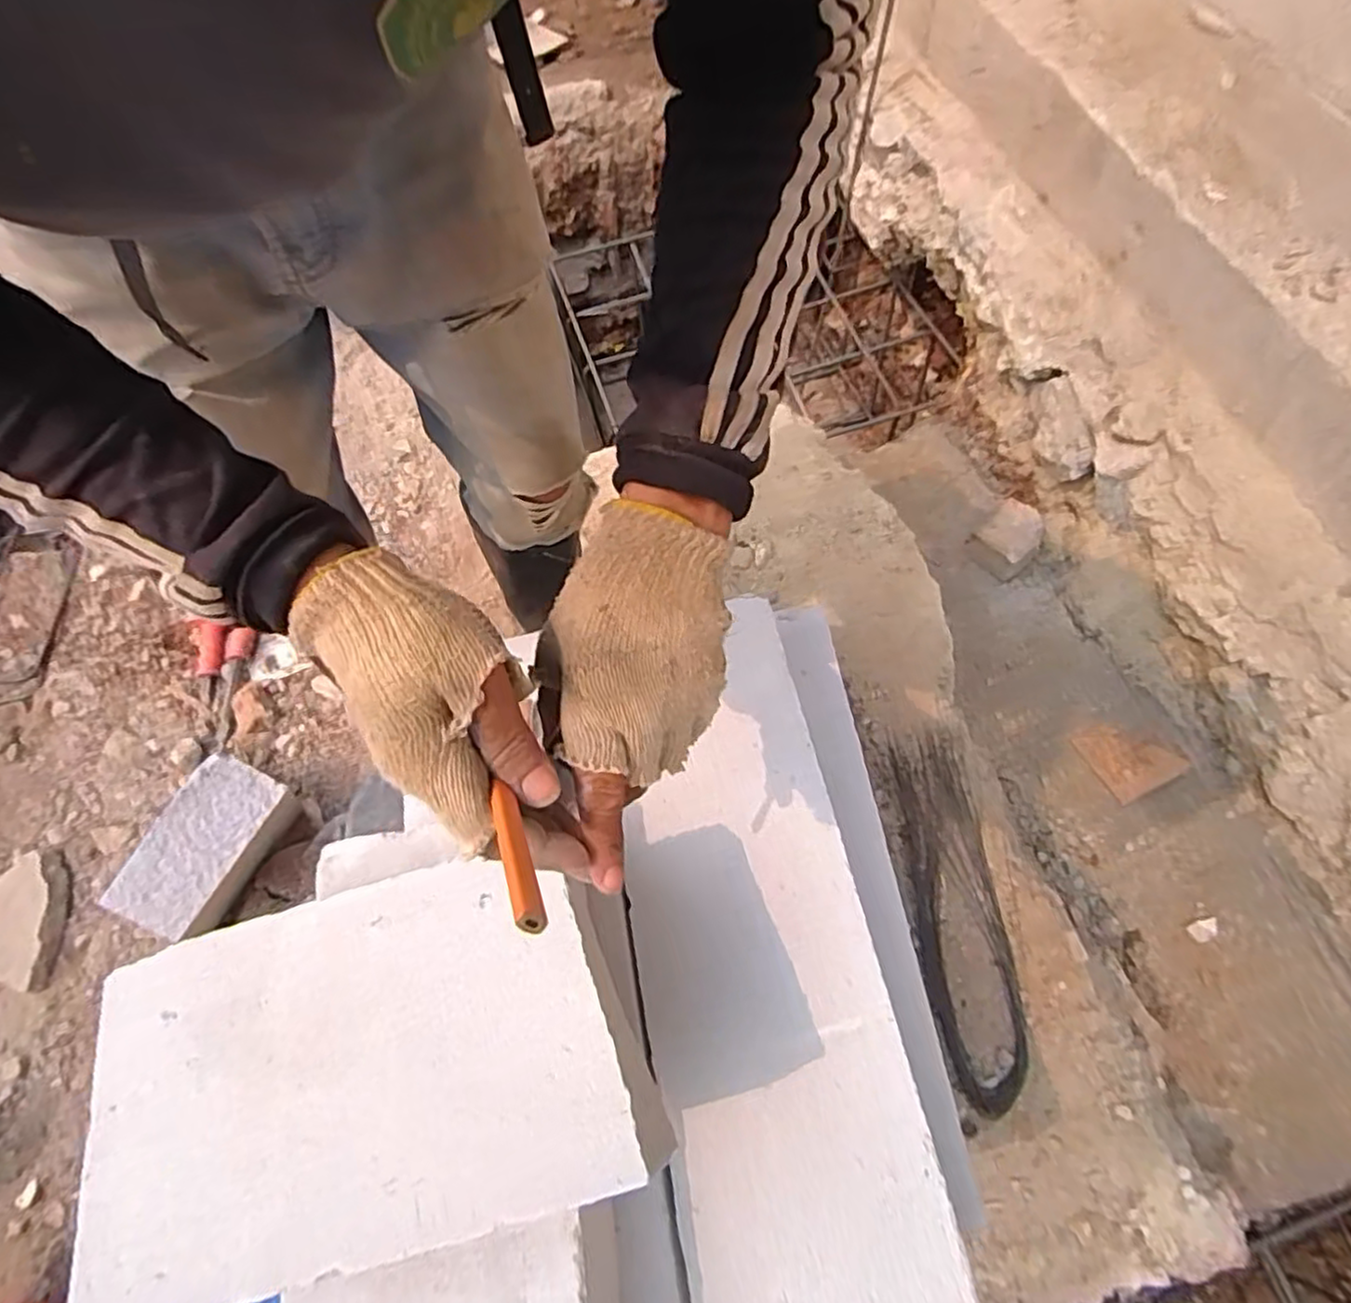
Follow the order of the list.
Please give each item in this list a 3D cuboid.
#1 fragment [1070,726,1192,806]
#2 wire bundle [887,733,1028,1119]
[{"bbox_3d":[0.781,0.177,1.212,0.139,0.025,0.130,-25,66,-10],"label":"fragment"},{"bbox_3d":[0.344,0.311,0.858,0.100,0.029,0.423,-5,64,0],"label":"wire bundle"}]

